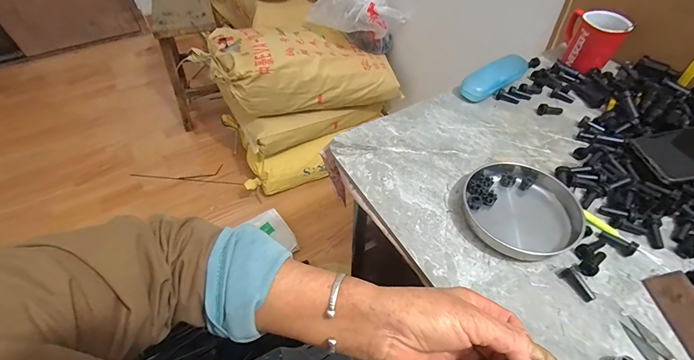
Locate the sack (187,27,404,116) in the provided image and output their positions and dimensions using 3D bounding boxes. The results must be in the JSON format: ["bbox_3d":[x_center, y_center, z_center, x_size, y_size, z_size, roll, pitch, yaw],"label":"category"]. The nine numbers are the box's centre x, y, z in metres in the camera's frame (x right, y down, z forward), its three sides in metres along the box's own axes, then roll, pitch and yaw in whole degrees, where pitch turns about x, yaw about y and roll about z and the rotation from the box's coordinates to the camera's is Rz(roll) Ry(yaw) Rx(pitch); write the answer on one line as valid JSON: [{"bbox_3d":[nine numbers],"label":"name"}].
[{"bbox_3d":[-0.151,-0.395,1.199,0.670,0.214,0.268,-2,51,-21],"label":"sack"}]

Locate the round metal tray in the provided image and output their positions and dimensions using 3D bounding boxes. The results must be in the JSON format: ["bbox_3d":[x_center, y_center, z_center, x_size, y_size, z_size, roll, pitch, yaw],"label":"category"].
[{"bbox_3d":[0.221,0.029,0.429,0.133,0.022,0.144,-1,53,1],"label":"round metal tray"}]

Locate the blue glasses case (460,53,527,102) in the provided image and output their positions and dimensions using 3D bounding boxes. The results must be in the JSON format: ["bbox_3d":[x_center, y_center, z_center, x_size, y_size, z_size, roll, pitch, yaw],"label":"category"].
[{"bbox_3d":[0.269,-0.187,0.593,0.155,0.030,0.042,-31,58,-20],"label":"blue glasses case"}]

